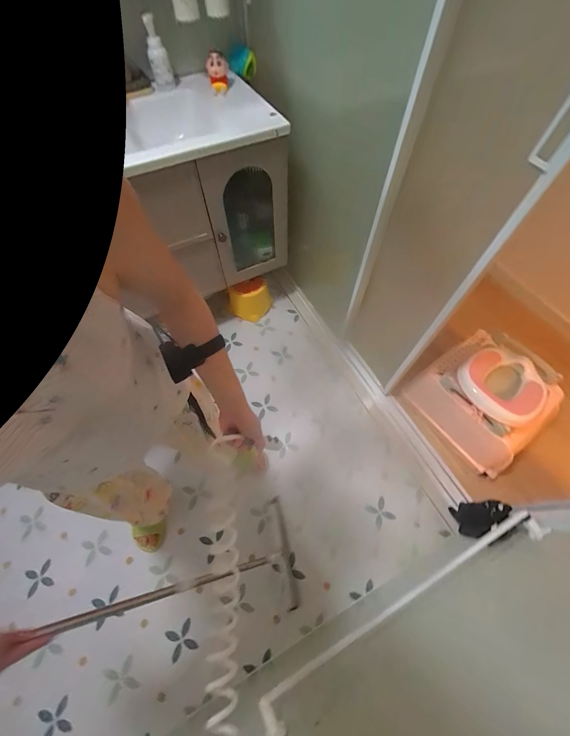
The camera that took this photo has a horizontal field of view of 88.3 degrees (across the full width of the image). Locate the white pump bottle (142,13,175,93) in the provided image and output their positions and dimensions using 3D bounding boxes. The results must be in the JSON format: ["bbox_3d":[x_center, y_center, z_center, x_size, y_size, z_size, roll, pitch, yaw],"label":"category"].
[{"bbox_3d":[-0.408,-0.999,0.941,0.062,0.175,0.073,-16,61,-7],"label":"white pump bottle"}]

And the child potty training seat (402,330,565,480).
[{"bbox_3d":[0.789,0.107,1.165,0.375,0.266,0.444,-35,65,-16],"label":"child potty training seat"}]

